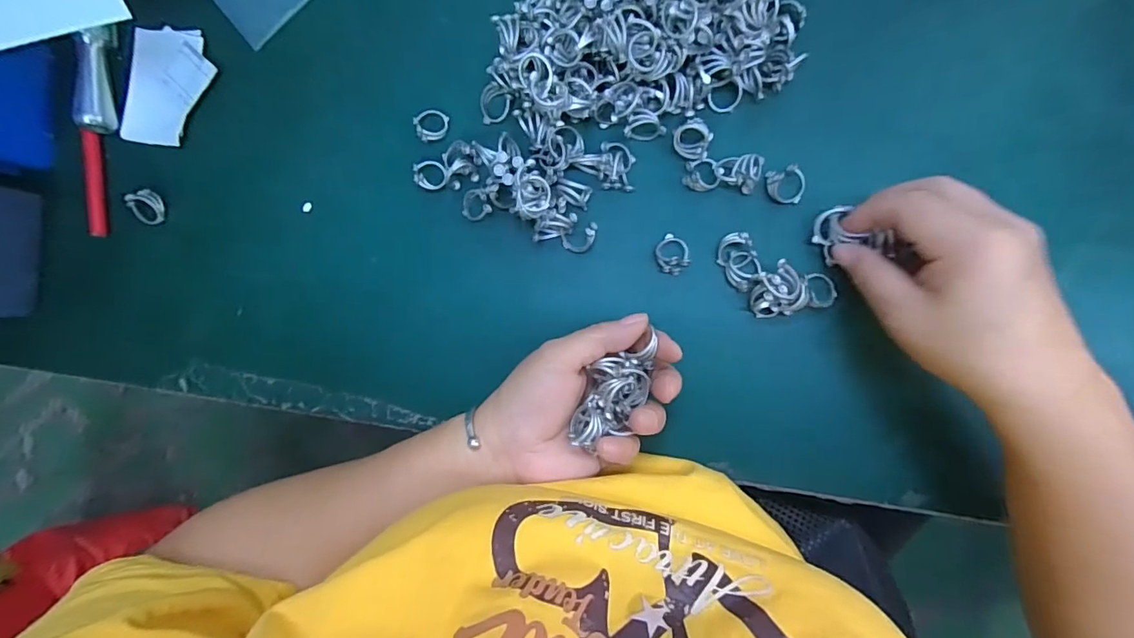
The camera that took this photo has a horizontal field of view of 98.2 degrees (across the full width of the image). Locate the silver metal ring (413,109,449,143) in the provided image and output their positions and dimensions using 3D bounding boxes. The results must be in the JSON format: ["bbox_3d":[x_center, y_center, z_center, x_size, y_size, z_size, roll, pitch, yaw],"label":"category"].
[{"bbox_3d":[-0.090,-0.128,0.325,0.022,0.004,0.022,2,82,-16],"label":"silver metal ring"}]

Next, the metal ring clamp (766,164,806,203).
[{"bbox_3d":[0.136,-0.083,0.304,0.022,0.007,0.022,-6,92,7],"label":"metal ring clamp"}]

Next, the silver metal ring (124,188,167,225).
[{"bbox_3d":[-0.296,-0.079,0.345,0.018,0.015,0.024,11,94,6],"label":"silver metal ring"}]

